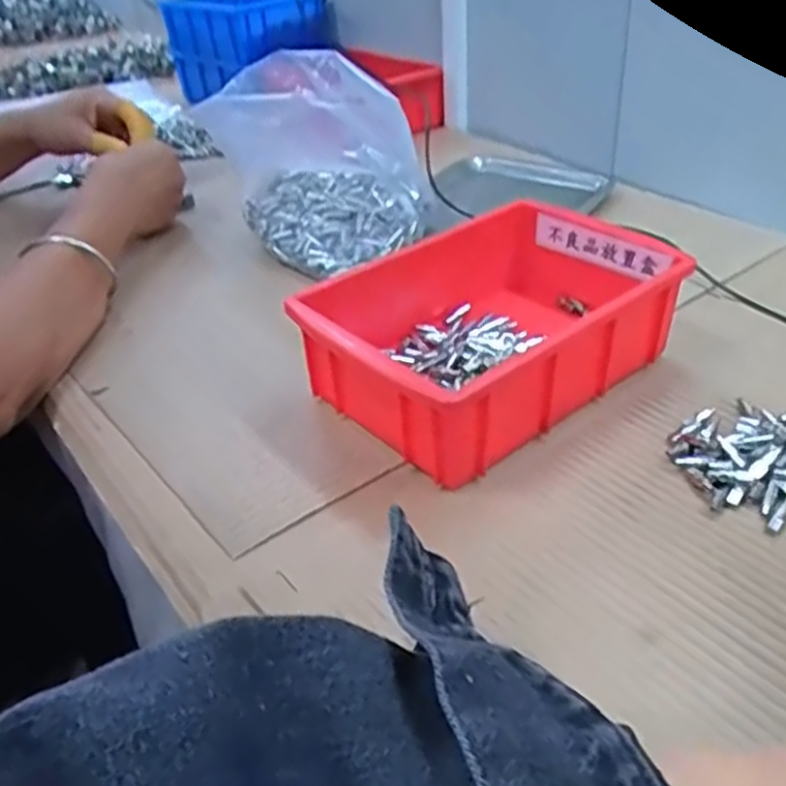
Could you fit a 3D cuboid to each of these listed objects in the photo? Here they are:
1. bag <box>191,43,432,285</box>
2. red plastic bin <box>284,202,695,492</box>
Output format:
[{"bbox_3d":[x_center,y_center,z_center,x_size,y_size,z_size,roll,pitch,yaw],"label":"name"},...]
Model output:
[{"bbox_3d":[-0.066,-0.186,0.602,0.156,0.125,0.102,27,47,38],"label":"bag"},{"bbox_3d":[0.060,-0.038,0.444,0.197,0.062,0.132,-31,42,-30],"label":"red plastic bin"}]

